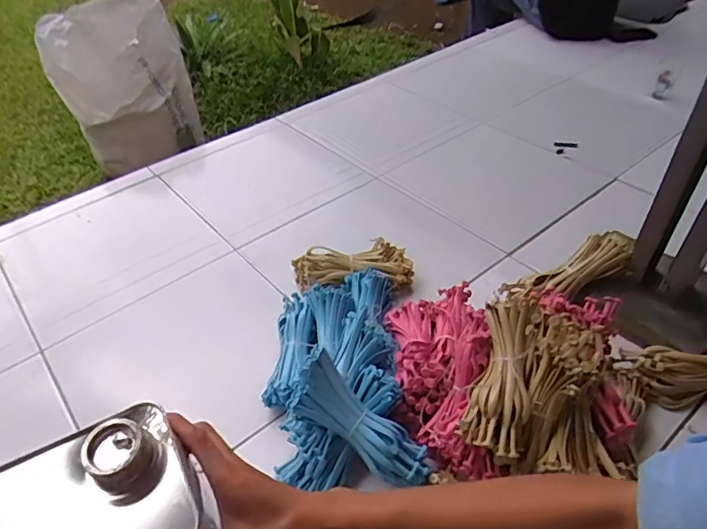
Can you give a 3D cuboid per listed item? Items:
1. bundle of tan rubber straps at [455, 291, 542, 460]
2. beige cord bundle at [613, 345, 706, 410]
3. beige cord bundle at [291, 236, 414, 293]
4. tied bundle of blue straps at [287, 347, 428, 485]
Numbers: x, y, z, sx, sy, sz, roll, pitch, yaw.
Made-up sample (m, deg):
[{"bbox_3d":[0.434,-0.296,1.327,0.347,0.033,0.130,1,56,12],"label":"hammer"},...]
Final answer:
[{"bbox_3d":[0.189,0.134,0.656,0.075,0.041,0.202,12,65,17],"label":"bundle of tan rubber straps"},{"bbox_3d":[0.519,0.156,0.781,0.236,0.051,0.081,-9,43,-4],"label":"beige cord bundle"},{"bbox_3d":[-0.004,0.003,0.991,0.228,0.060,0.080,-1,43,5],"label":"beige cord bundle"},{"bbox_3d":[0.009,0.210,0.687,0.216,0.053,0.083,40,53,2],"label":"tied bundle of blue straps"}]

